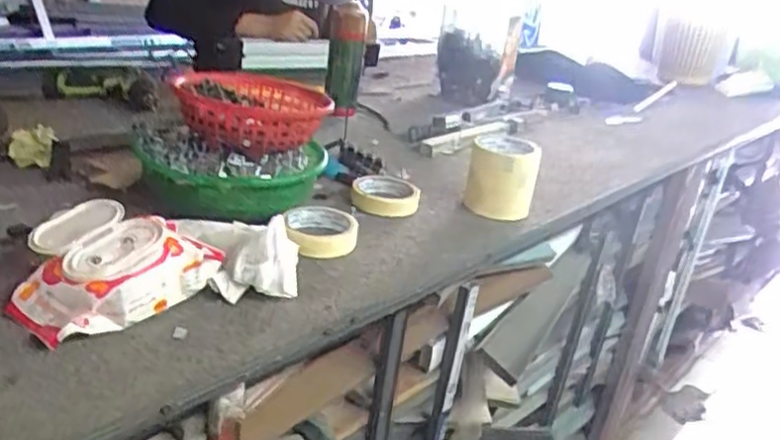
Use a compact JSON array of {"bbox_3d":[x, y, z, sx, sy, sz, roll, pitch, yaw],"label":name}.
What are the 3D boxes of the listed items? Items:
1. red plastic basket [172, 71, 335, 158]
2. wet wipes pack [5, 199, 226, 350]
[{"bbox_3d":[-0.169,-0.135,0.888,0.172,0.065,0.179,-1,22,-17],"label":"red plastic basket"},{"bbox_3d":[-0.265,0.036,0.677,0.136,0.066,0.174,25,28,34],"label":"wet wipes pack"}]

